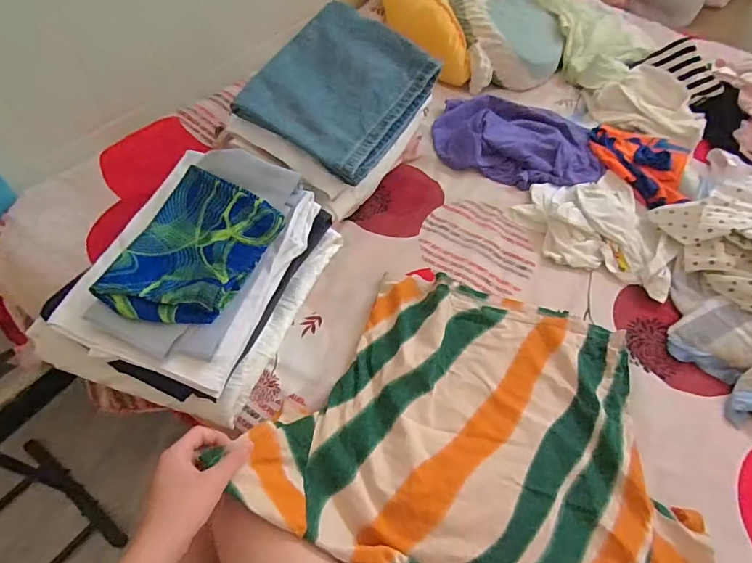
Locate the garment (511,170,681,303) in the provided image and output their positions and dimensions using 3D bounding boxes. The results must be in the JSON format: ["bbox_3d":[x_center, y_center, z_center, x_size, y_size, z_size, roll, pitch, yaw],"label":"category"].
[{"bbox_3d":[0.449,-0.123,0.885,0.299,0.052,0.267,30,56,14],"label":"garment"}]

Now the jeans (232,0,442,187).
[{"bbox_3d":[-0.058,-0.339,0.778,0.251,0.039,0.291,33,75,2],"label":"jeans"}]

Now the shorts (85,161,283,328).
[{"bbox_3d":[-0.245,-0.042,0.596,0.164,0.045,0.217,23,55,10],"label":"shorts"}]

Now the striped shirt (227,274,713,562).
[{"bbox_3d":[0.186,0.201,0.599,0.544,0.101,0.459,23,56,11],"label":"striped shirt"}]

